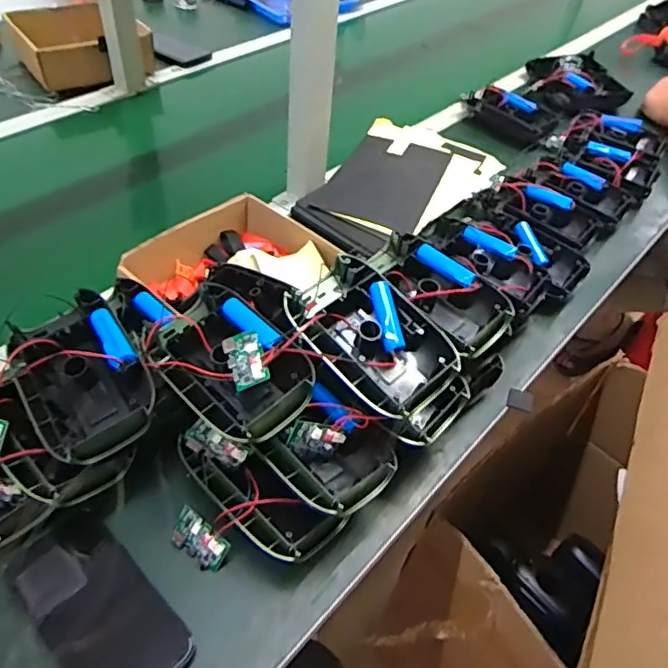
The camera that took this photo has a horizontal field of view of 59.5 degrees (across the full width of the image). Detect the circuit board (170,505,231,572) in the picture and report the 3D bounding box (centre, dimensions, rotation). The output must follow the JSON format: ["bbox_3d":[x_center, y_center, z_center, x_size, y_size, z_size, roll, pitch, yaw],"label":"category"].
[{"bbox_3d":[-0.116,0.177,0.499,0.053,0.009,0.033,30,87,19],"label":"circuit board"}]

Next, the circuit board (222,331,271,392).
[{"bbox_3d":[-0.074,0.021,0.489,0.030,0.007,0.053,-23,53,-3],"label":"circuit board"}]

